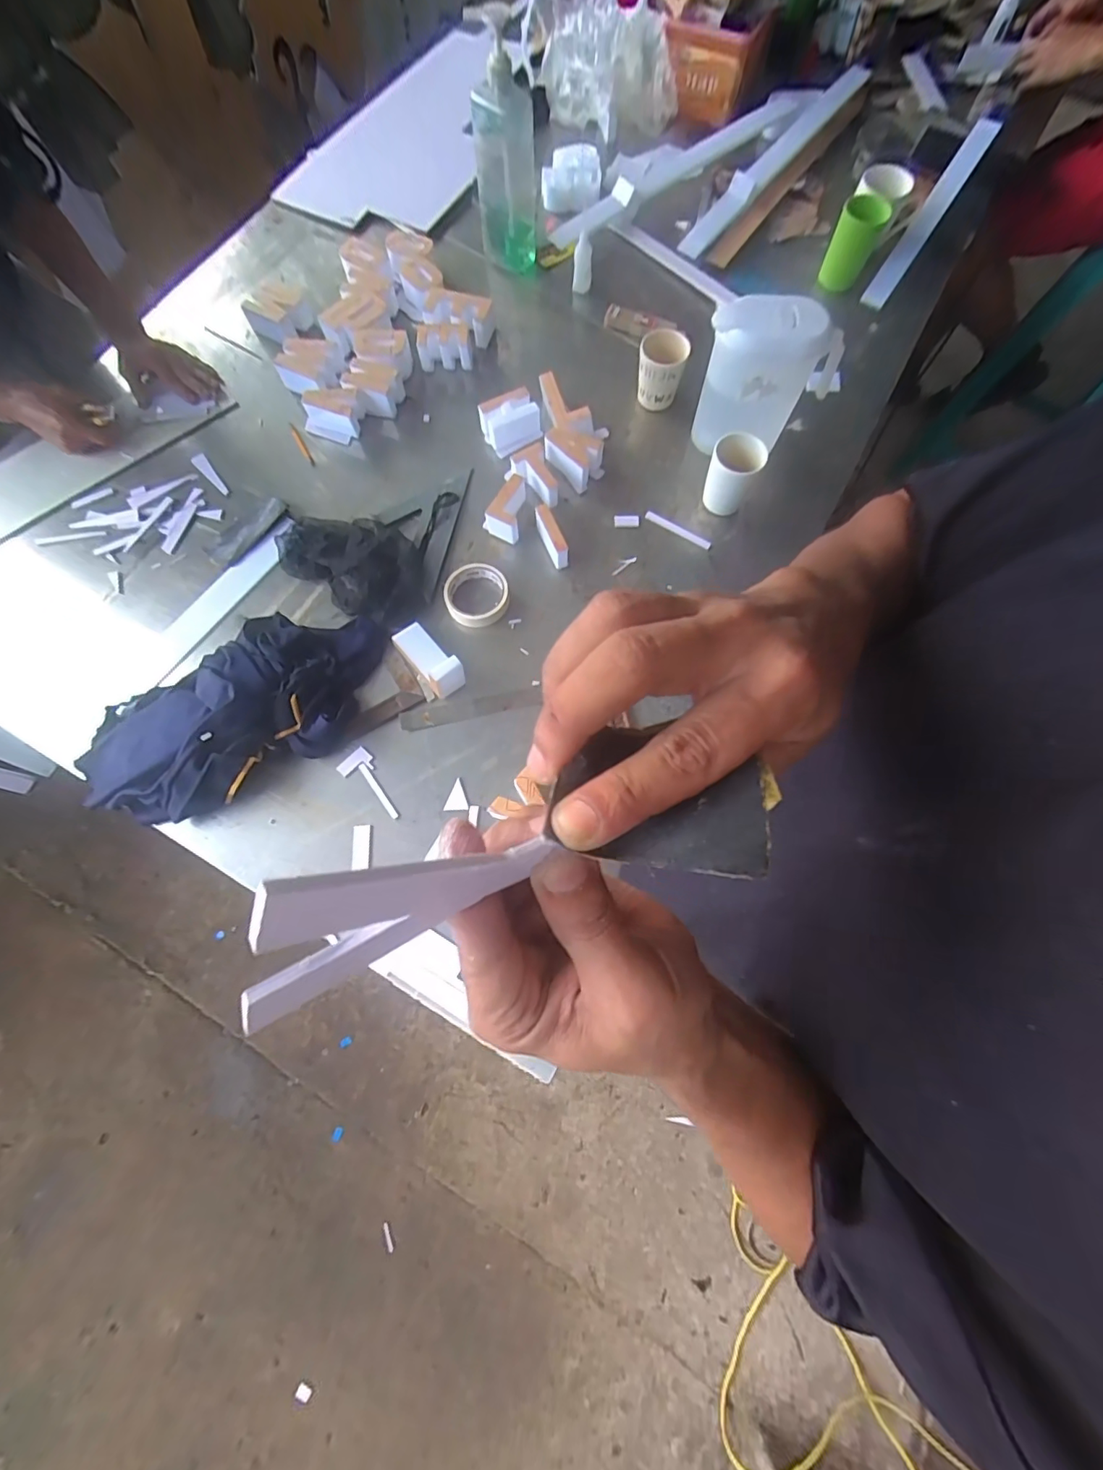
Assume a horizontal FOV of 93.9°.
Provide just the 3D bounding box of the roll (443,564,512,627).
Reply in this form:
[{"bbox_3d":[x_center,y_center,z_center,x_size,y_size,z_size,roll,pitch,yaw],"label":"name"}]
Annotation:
[{"bbox_3d":[-0.107,-0.202,0.744,0.092,0.028,0.095,0,75,0],"label":"roll"}]

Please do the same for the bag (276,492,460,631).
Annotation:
[{"bbox_3d":[-0.287,-0.283,0.757,0.240,0.063,0.240,8,75,2],"label":"bag"}]

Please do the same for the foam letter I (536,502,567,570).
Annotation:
[{"bbox_3d":[0.000,-0.292,0.759,0.022,0.042,0.087,-25,76,-7],"label":"foam letter I"}]

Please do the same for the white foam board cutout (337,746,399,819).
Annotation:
[{"bbox_3d":[-0.229,0.060,0.676,0.104,0.004,0.044,37,78,9],"label":"white foam board cutout"}]

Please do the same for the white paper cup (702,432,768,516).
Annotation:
[{"bbox_3d":[0.263,-0.381,0.745,0.069,0.092,0.071,0,75,0],"label":"white paper cup"}]

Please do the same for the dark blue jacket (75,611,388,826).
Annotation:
[{"bbox_3d":[-0.415,-0.032,0.680,0.414,0.089,0.225,-22,76,-6],"label":"dark blue jacket"}]

